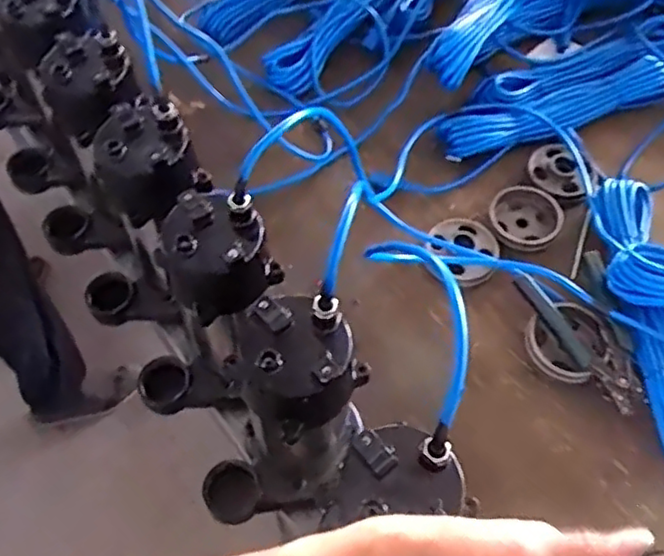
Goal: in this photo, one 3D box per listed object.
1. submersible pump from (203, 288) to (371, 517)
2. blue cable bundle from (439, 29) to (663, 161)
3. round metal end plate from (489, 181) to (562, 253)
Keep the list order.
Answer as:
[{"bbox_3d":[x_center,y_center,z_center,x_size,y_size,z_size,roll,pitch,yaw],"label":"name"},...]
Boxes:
[{"bbox_3d":[-0.036,0.117,0.555,0.096,0.219,0.144,37,66,21],"label":"submersible pump"},{"bbox_3d":[0.306,-0.258,0.909,0.337,0.030,0.116,-21,61,-12],"label":"blue cable bundle"},{"bbox_3d":[0.243,-0.075,0.820,0.087,0.030,0.099,33,64,19],"label":"round metal end plate"}]

